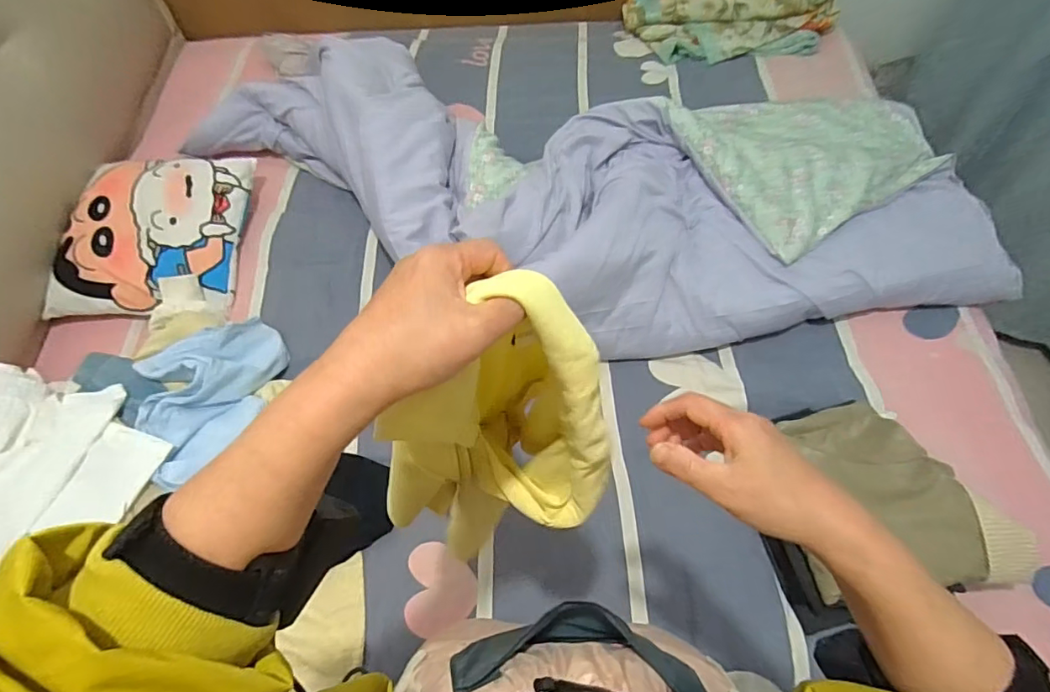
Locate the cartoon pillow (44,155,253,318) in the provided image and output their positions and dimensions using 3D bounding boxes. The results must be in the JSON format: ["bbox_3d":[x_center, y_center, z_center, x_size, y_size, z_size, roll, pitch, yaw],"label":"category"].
[{"bbox_3d":[-0.806,-0.242,1.149,0.346,0.127,0.386,4,62,4],"label":"cartoon pillow"}]

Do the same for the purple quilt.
[{"bbox_3d":[0.077,-0.329,1.101,1.702,0.205,0.669,3,62,3],"label":"purple quilt"}]

